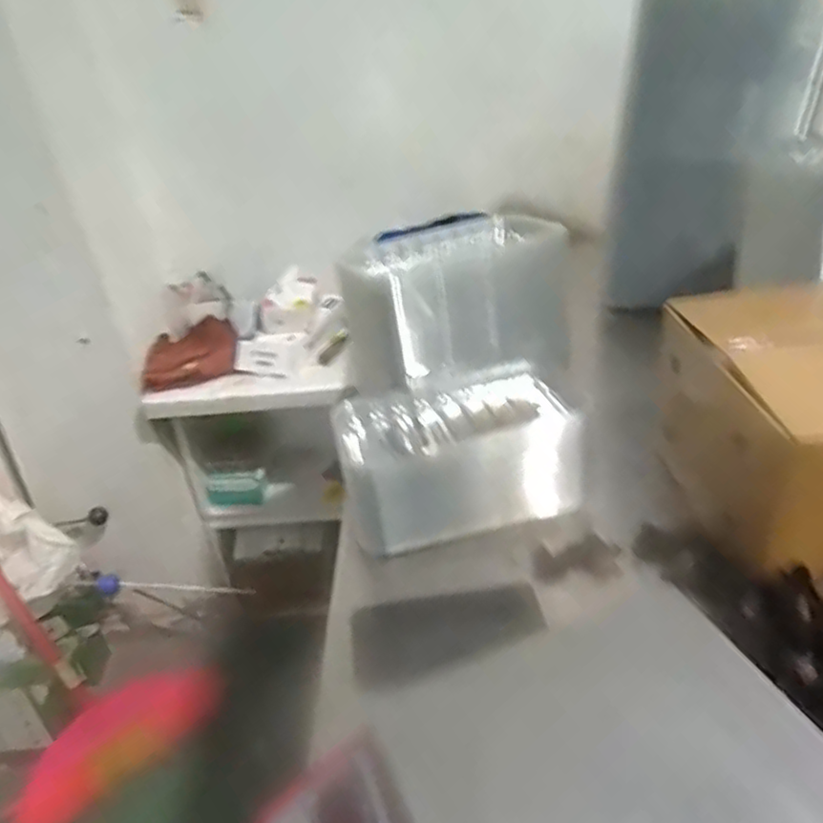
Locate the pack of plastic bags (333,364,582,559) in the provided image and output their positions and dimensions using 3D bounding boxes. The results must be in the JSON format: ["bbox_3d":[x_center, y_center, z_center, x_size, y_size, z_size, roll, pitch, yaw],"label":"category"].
[{"bbox_3d":[0.056,0.043,0.704,0.247,0.109,0.152,-11,34,-6],"label":"pack of plastic bags"}]

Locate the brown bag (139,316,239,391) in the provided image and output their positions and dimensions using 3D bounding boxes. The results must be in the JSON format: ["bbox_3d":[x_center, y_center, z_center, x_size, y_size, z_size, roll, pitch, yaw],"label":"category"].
[{"bbox_3d":[-0.402,-0.101,1.268,0.166,0.065,0.169,-12,34,-7],"label":"brown bag"}]

